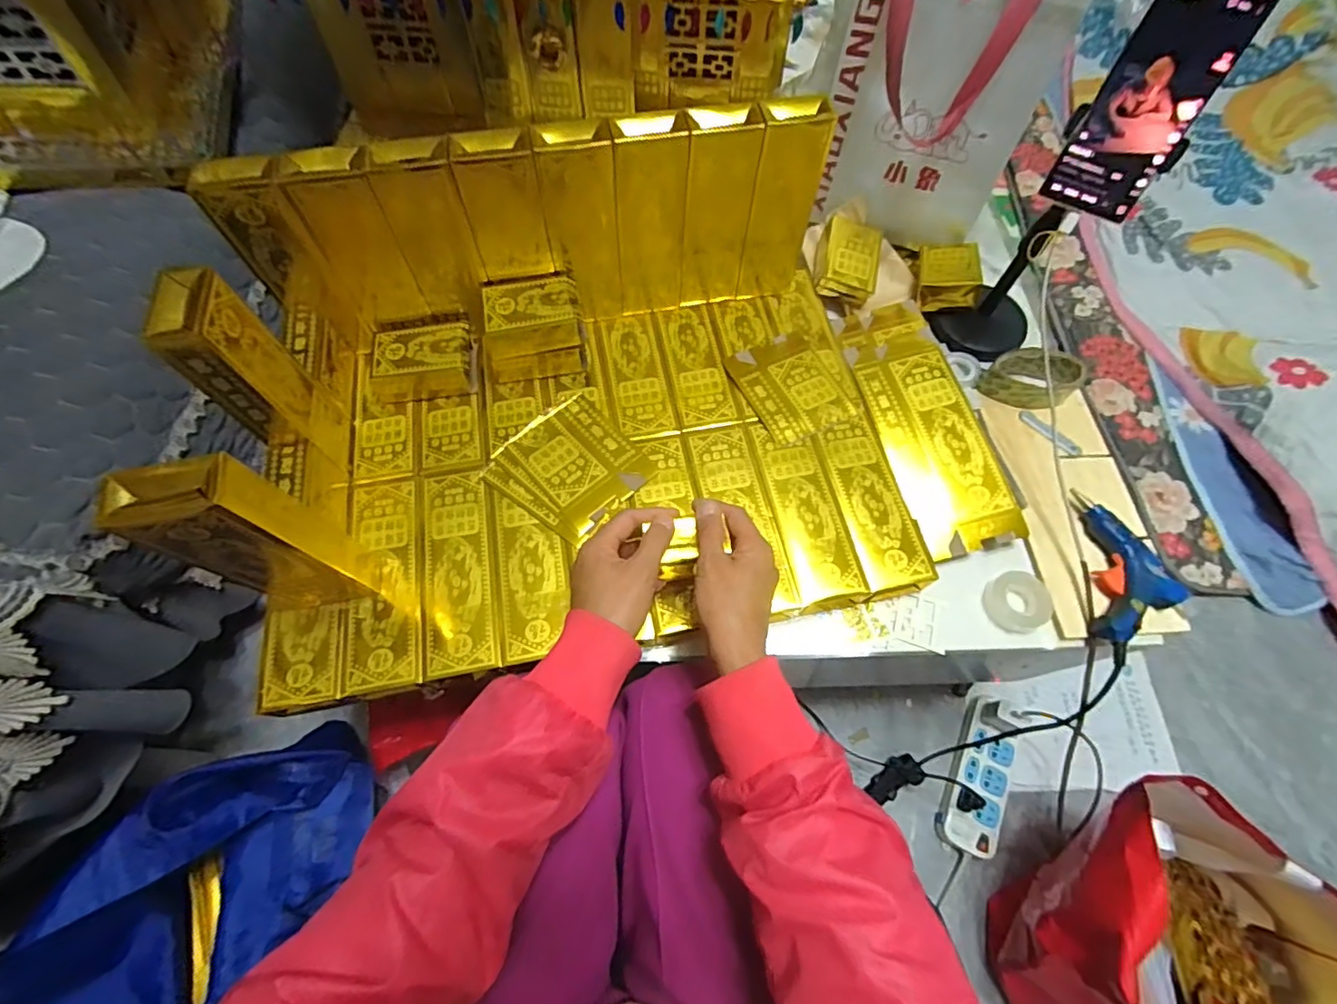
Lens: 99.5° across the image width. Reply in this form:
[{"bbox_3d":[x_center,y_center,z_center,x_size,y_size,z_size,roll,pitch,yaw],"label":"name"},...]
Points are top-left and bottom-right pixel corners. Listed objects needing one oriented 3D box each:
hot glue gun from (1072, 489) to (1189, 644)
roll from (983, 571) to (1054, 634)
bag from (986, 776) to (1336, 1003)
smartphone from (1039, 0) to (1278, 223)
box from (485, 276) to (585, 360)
[{"bbox_3d":[0.434,0.062,0.529,0.079,0.030,0.145,9,65,3],"label":"hot glue gun"},{"bbox_3d":[0.329,0.092,0.527,0.060,0.019,0.052,-15,66,-9],"label":"roll"},{"bbox_3d":[0.575,0.502,0.608,0.352,0.314,0.261,32,68,13],"label":"bag"},{"bbox_3d":[0.369,-0.307,0.435,0.070,0.153,0.010,27,38,11],"label":"smartphone"},{"bbox_3d":[-0.137,-0.180,0.577,0.096,0.069,0.064,-11,65,-7],"label":"box"}]

